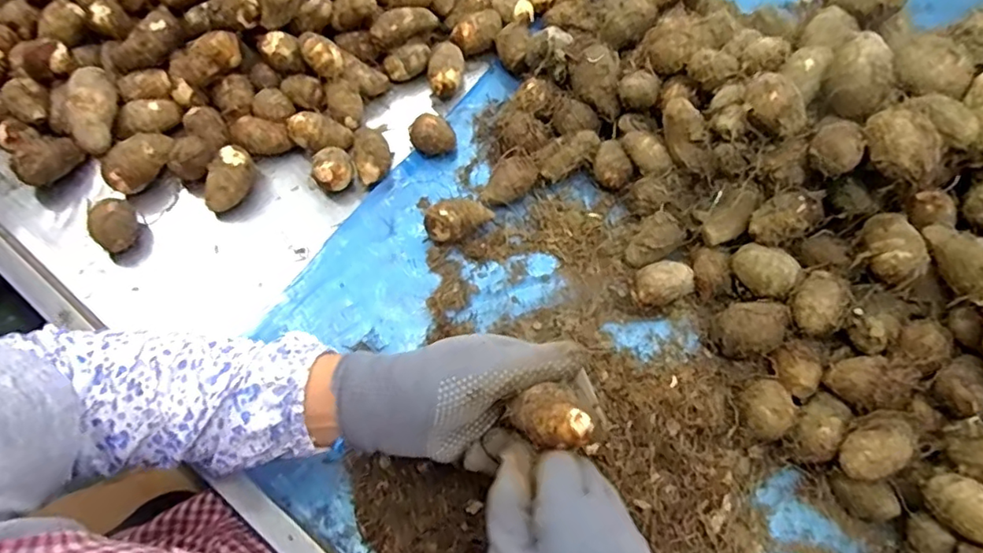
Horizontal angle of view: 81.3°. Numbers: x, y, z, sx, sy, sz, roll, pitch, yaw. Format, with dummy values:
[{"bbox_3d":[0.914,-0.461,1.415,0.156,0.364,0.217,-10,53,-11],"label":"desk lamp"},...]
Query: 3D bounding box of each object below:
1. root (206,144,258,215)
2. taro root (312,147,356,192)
[{"bbox_3d":[-0.234,-0.086,0.516,0.034,0.038,0.058,29,67,12],"label":"root"},{"bbox_3d":[-0.142,-0.094,0.520,0.036,0.036,0.034,-19,66,-10],"label":"taro root"}]

